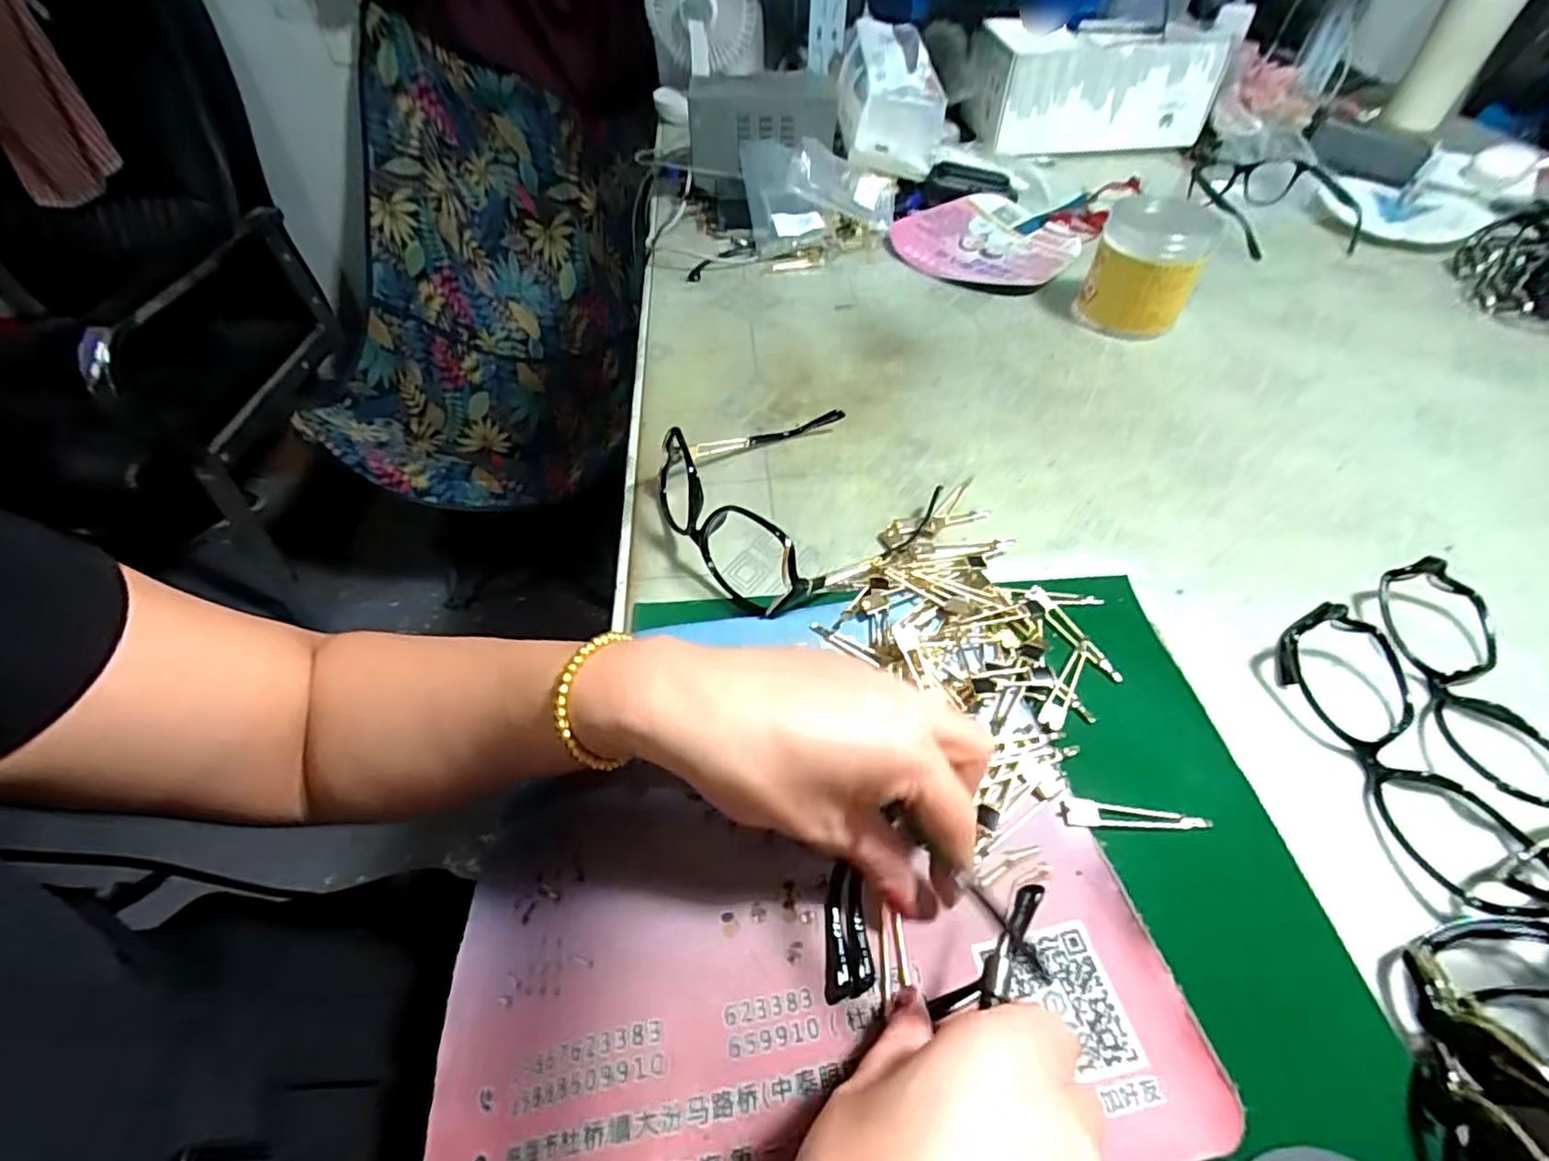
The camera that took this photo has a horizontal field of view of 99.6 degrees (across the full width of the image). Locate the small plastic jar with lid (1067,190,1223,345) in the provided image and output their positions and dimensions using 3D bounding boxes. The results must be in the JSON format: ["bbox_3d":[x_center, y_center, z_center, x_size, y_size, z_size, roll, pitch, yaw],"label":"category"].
[{"bbox_3d":[0.324,-0.275,0.575,0.086,0.084,0.097,24,53,18],"label":"small plastic jar with lid"}]

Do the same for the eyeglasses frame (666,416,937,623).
[{"bbox_3d":[0.017,-0.066,0.410,0.166,0.049,0.148,-30,56,-24],"label":"eyeglasses frame"}]

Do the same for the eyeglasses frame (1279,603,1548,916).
[{"bbox_3d":[0.306,0.077,0.309,0.060,0.033,0.144,-7,50,-8],"label":"eyeglasses frame"}]

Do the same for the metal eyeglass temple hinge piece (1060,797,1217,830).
[{"bbox_3d":[0.164,0.105,0.295,0.065,0.004,0.012,2,49,0],"label":"metal eyeglass temple hinge piece"}]

